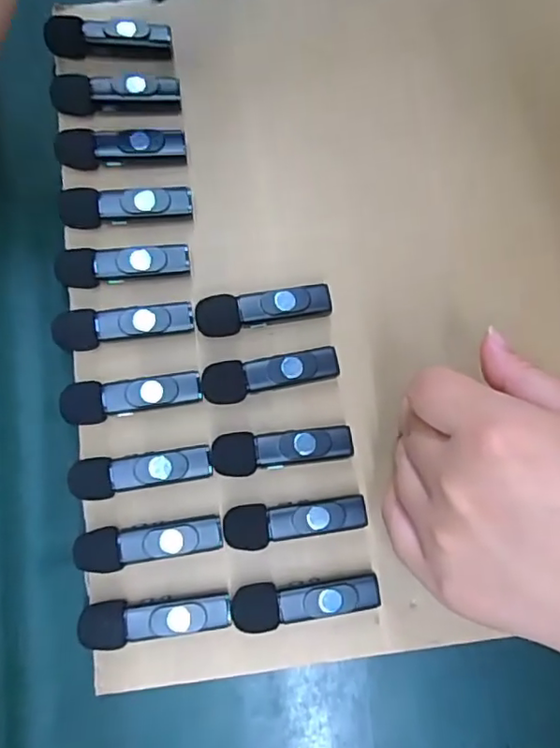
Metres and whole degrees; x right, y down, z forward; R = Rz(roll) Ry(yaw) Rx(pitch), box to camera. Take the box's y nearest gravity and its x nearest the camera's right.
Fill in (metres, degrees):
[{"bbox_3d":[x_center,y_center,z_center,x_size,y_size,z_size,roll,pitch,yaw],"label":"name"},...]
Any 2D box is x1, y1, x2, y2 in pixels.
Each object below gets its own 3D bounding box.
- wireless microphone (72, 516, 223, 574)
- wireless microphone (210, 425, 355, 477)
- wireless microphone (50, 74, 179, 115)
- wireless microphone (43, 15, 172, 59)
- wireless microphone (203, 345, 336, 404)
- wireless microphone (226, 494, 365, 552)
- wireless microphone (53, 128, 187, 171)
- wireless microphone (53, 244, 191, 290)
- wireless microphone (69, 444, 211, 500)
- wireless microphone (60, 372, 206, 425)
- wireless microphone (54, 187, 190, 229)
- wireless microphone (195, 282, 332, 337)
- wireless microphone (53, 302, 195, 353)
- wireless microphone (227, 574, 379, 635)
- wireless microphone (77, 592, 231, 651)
[{"bbox_3d":[-0.058,0.075,0.266,0.063,0.016,0.018,-8,80,-2],"label":"wireless microphone"},{"bbox_3d":[0.001,0.035,0.275,0.064,0.013,0.019,-4,80,-2],"label":"wireless microphone"},{"bbox_3d":[-0.085,-0.145,0.306,0.064,0.016,0.016,-6,80,-2],"label":"wireless microphone"},{"bbox_3d":[-0.090,-0.176,0.312,0.064,0.018,0.013,0,80,-1],"label":"wireless microphone"},{"bbox_3d":[-0.004,0.001,0.282,0.064,0.012,0.019,-9,80,-2],"label":"wireless microphone"},{"bbox_3d":[0.007,0.067,0.270,0.064,0.017,0.019,-5,80,-2],"label":"wireless microphone"},{"bbox_3d":[-0.080,-0.114,0.303,0.063,0.017,0.018,-3,80,-1],"label":"wireless microphone"},{"bbox_3d":[-0.077,-0.053,0.289,0.063,0.011,0.018,-4,80,-2],"label":"wireless microphone"},{"bbox_3d":[-0.063,0.045,0.272,0.062,0.016,0.018,-7,80,-2],"label":"wireless microphone"},{"bbox_3d":[-0.069,0.011,0.278,0.063,0.016,0.019,-6,80,-2],"label":"wireless microphone"},{"bbox_3d":[-0.077,-0.084,0.295,0.064,0.017,0.017,-6,80,-2],"label":"wireless microphone"},{"bbox_3d":[-0.008,-0.030,0.288,0.064,0.015,0.019,-7,80,-2],"label":"wireless microphone"},{"bbox_3d":[-0.074,-0.024,0.284,0.063,0.017,0.018,-10,80,-3],"label":"wireless microphone"},{"bbox_3d":[0.012,0.100,0.262,0.064,0.015,0.018,-5,80,-2],"label":"wireless microphone"},{"bbox_3d":[-0.054,0.106,0.259,0.063,0.016,0.018,-4,80,-2],"label":"wireless microphone"}]

